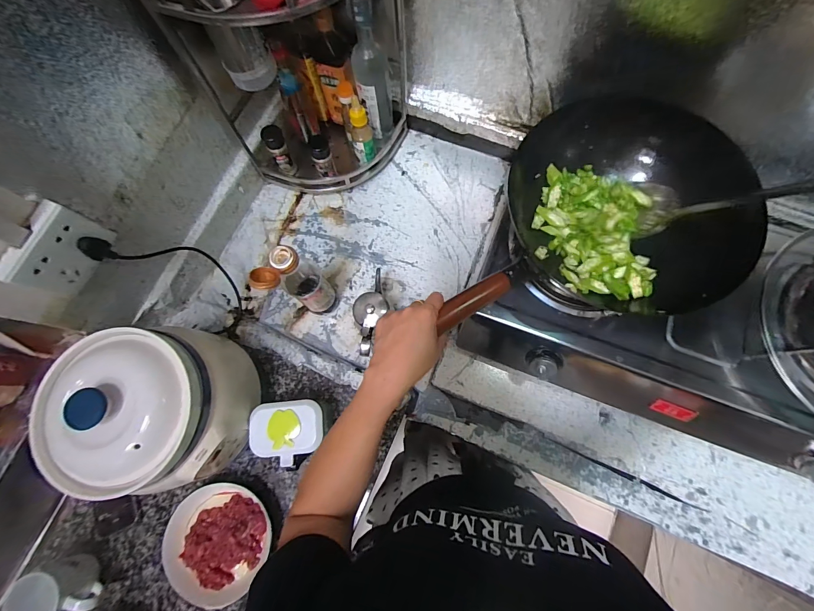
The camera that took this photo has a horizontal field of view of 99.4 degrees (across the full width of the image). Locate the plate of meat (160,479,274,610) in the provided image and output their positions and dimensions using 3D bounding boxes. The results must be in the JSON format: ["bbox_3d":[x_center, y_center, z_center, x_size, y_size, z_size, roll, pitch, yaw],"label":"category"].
[{"bbox_3d":[-0.313,0.389,0.564,0.162,0.032,0.165,0,76,2],"label":"plate of meat"}]

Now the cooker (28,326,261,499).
[{"bbox_3d":[-0.356,0.142,0.510,0.188,0.203,0.233,-38,78,-8],"label":"cooker"}]

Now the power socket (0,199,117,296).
[{"bbox_3d":[-0.448,-0.069,0.451,0.031,0.088,0.107,22,77,7],"label":"power socket"}]

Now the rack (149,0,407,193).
[{"bbox_3d":[-0.165,-0.410,0.577,0.283,0.428,0.247,16,77,6],"label":"rack"}]

